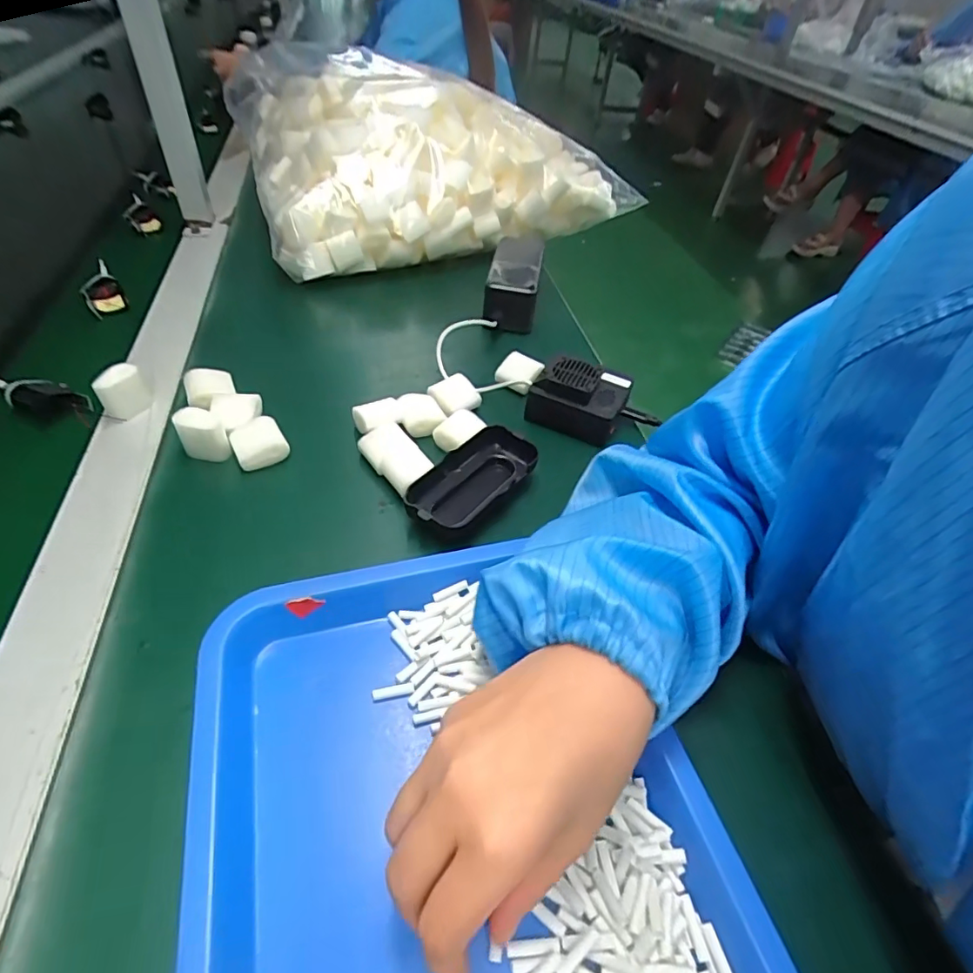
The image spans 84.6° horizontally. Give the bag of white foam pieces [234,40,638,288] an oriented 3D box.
[{"bbox_3d":[-0.070,-0.408,0.678,0.415,0.164,0.278,-13,49,-19],"label":"bag of white foam pieces"}]

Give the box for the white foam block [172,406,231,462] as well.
[{"bbox_3d":[-0.213,-0.038,0.401,0.028,0.034,0.031,-25,54,-28],"label":"white foam block"}]

